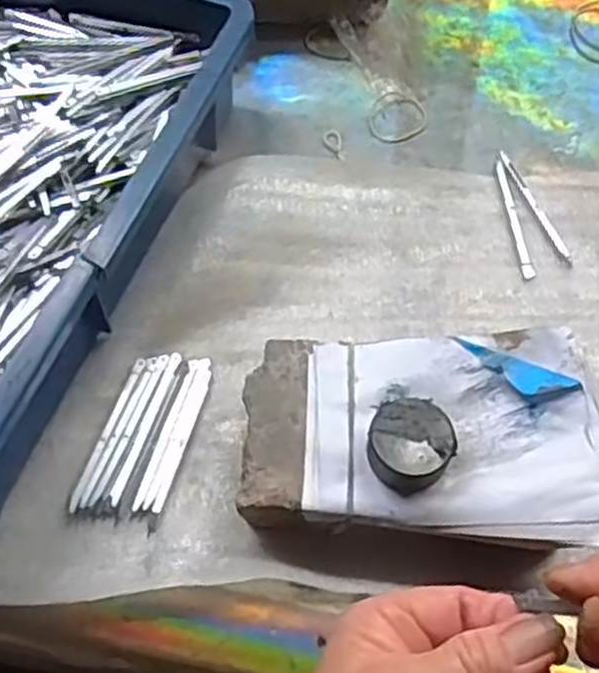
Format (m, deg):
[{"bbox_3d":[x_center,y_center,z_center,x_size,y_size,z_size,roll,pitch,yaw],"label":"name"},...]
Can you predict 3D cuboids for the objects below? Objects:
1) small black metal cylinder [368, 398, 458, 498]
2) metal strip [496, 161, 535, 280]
[{"bbox_3d":[0.051,0.049,0.363,0.038,0.018,0.037,-1,61,1],"label":"small black metal cylinder"},{"bbox_3d":[0.133,-0.073,0.487,0.007,0.004,0.087,-5,61,-1],"label":"metal strip"}]

